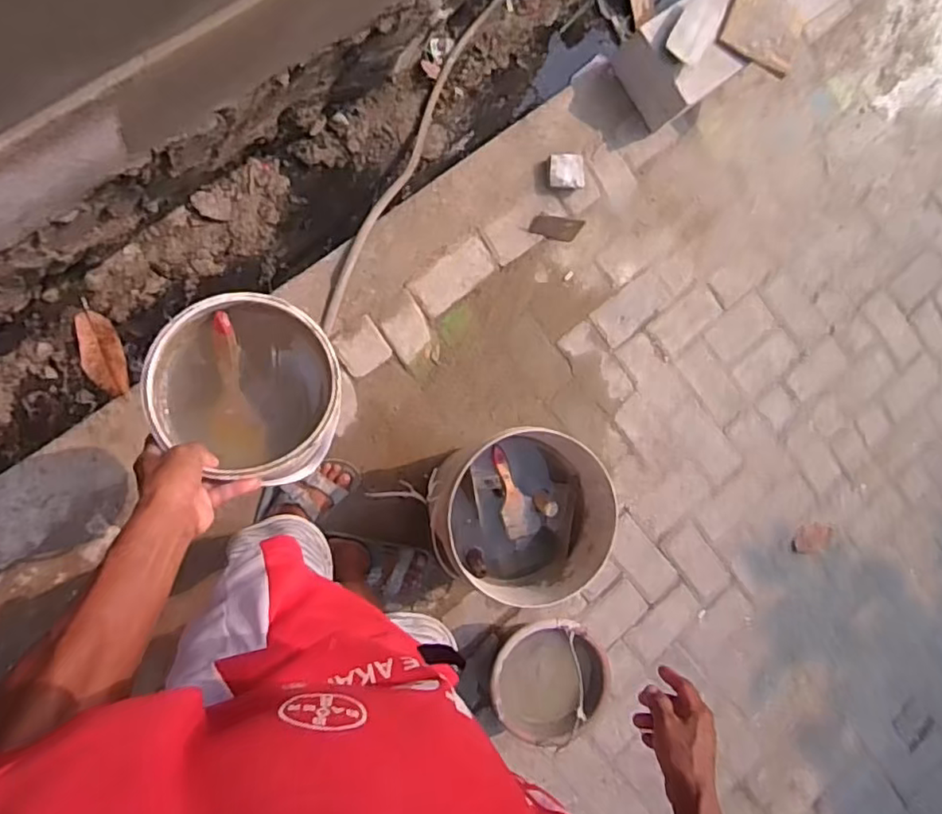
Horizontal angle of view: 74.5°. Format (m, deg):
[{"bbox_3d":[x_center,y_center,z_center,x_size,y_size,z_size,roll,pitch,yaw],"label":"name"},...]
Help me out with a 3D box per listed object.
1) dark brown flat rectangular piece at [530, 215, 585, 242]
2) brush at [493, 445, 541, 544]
[{"bbox_3d":[0.199,-0.417,1.449,0.118,0.014,0.054,6,125,-4],"label":"dark brown flat rectangular piece"},{"bbox_3d":[0.085,0.170,1.213,0.069,0.013,0.194,-17,93,-14],"label":"brush"}]

